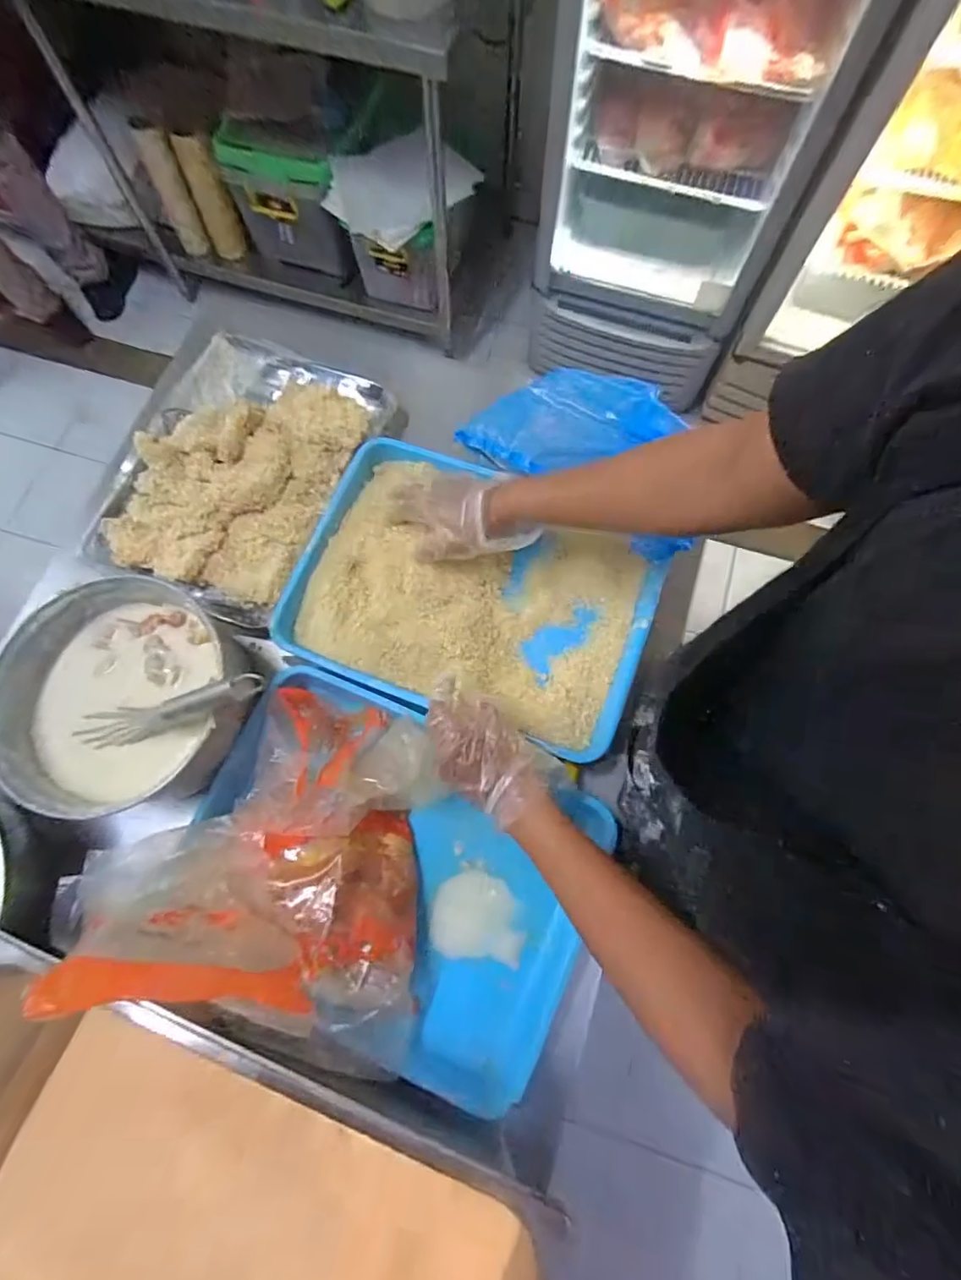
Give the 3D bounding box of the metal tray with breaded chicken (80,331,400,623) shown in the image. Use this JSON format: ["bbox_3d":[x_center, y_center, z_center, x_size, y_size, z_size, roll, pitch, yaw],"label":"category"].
[{"bbox_3d":[-0.319,-0.225,0.704,0.291,0.047,0.362,19,75,6],"label":"metal tray with breaded chicken"}]

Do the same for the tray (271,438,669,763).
[{"bbox_3d":[-0.009,-0.060,0.656,0.410,0.043,0.295,19,75,6],"label":"tray"}]

